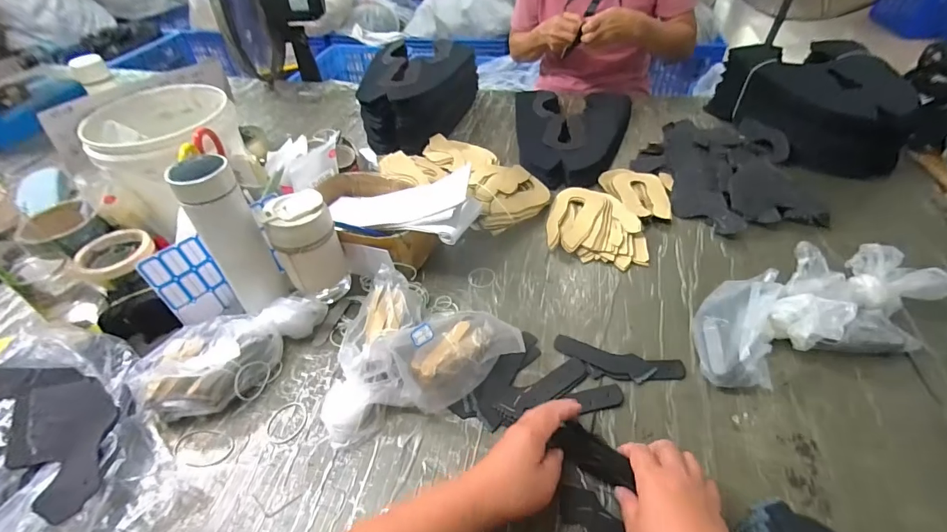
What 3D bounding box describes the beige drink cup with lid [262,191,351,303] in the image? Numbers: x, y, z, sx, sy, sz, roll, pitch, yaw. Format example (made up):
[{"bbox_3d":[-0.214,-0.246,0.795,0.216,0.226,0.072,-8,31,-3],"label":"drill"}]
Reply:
[{"bbox_3d":[-0.221,-0.017,0.582,0.076,0.154,0.074,-2,44,2],"label":"beige drink cup with lid"}]

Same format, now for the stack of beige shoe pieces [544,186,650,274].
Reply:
[{"bbox_3d":[0.205,-0.066,0.697,0.155,0.034,0.150,9,45,13],"label":"stack of beige shoe pieces"}]

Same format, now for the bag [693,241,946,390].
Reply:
[{"bbox_3d":[0.413,0.053,0.523,0.301,0.081,0.137,-11,44,-7],"label":"bag"}]

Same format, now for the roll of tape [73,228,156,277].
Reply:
[{"bbox_3d":[-0.522,-0.018,0.616,0.103,0.017,0.093,29,53,30],"label":"roll of tape"}]

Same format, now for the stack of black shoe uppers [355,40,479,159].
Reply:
[{"bbox_3d":[-0.138,-0.384,0.944,0.201,0.122,0.308,12,46,16],"label":"stack of black shoe uppers"}]

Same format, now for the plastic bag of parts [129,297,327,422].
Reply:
[{"bbox_3d":[-0.305,0.102,0.541,0.218,0.067,0.114,-36,52,-28],"label":"plastic bag of parts"}]

